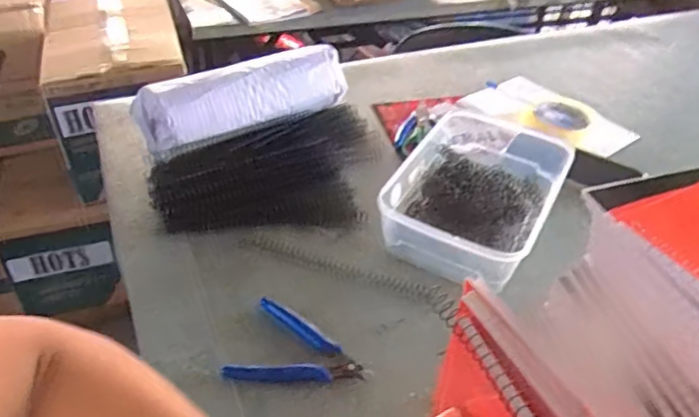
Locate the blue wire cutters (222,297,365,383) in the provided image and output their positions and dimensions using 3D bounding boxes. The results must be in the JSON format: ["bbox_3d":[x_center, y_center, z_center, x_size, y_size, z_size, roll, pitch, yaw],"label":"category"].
[{"bbox_3d":[-0.047,0.117,0.535,0.115,0.013,0.087,2,41,-1],"label":"blue wire cutters"}]

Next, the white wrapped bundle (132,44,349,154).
[{"bbox_3d":[-0.131,-0.137,0.754,0.266,0.074,0.089,-17,45,-21],"label":"white wrapped bundle"}]

